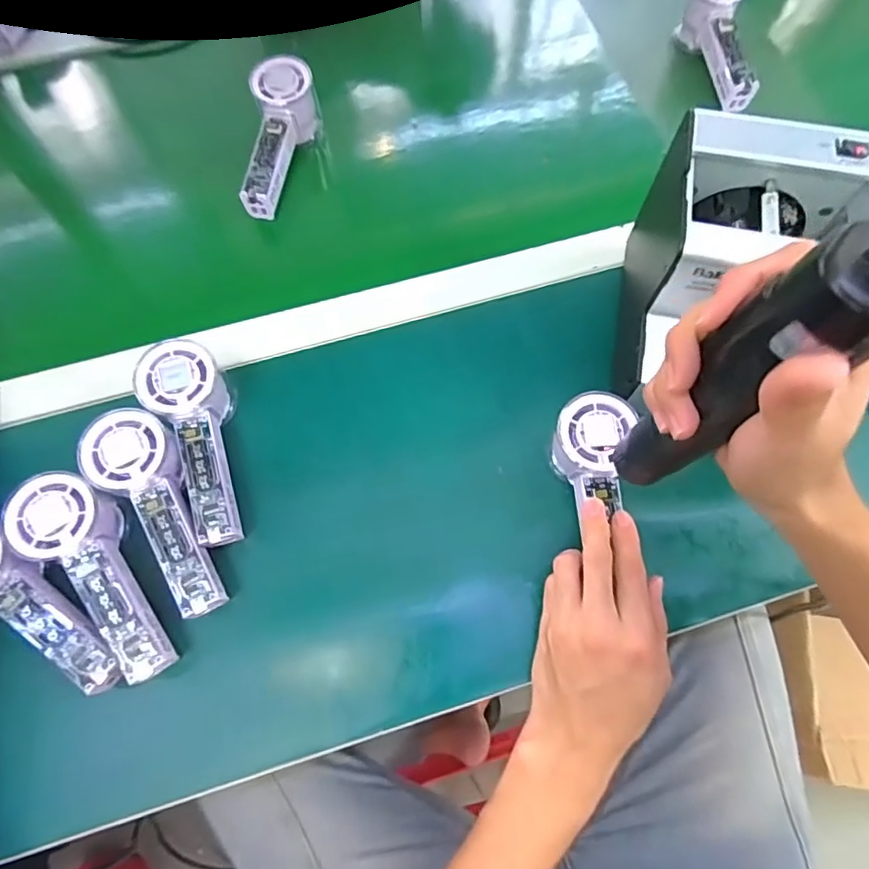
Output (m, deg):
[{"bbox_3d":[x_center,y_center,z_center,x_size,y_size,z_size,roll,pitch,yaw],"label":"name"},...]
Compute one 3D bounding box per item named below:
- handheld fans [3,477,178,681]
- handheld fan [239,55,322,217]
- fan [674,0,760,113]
[{"bbox_3d":[-0.220,0.091,0.370,0.056,0.025,0.146,-33,87,-13],"label":"handheld fans"},{"bbox_3d":[-0.152,-0.277,0.545,0.050,0.062,0.148,8,79,4],"label":"handheld fan"},{"bbox_3d":[0.297,-0.409,0.583,0.054,0.063,0.145,0,67,1],"label":"fan"}]

